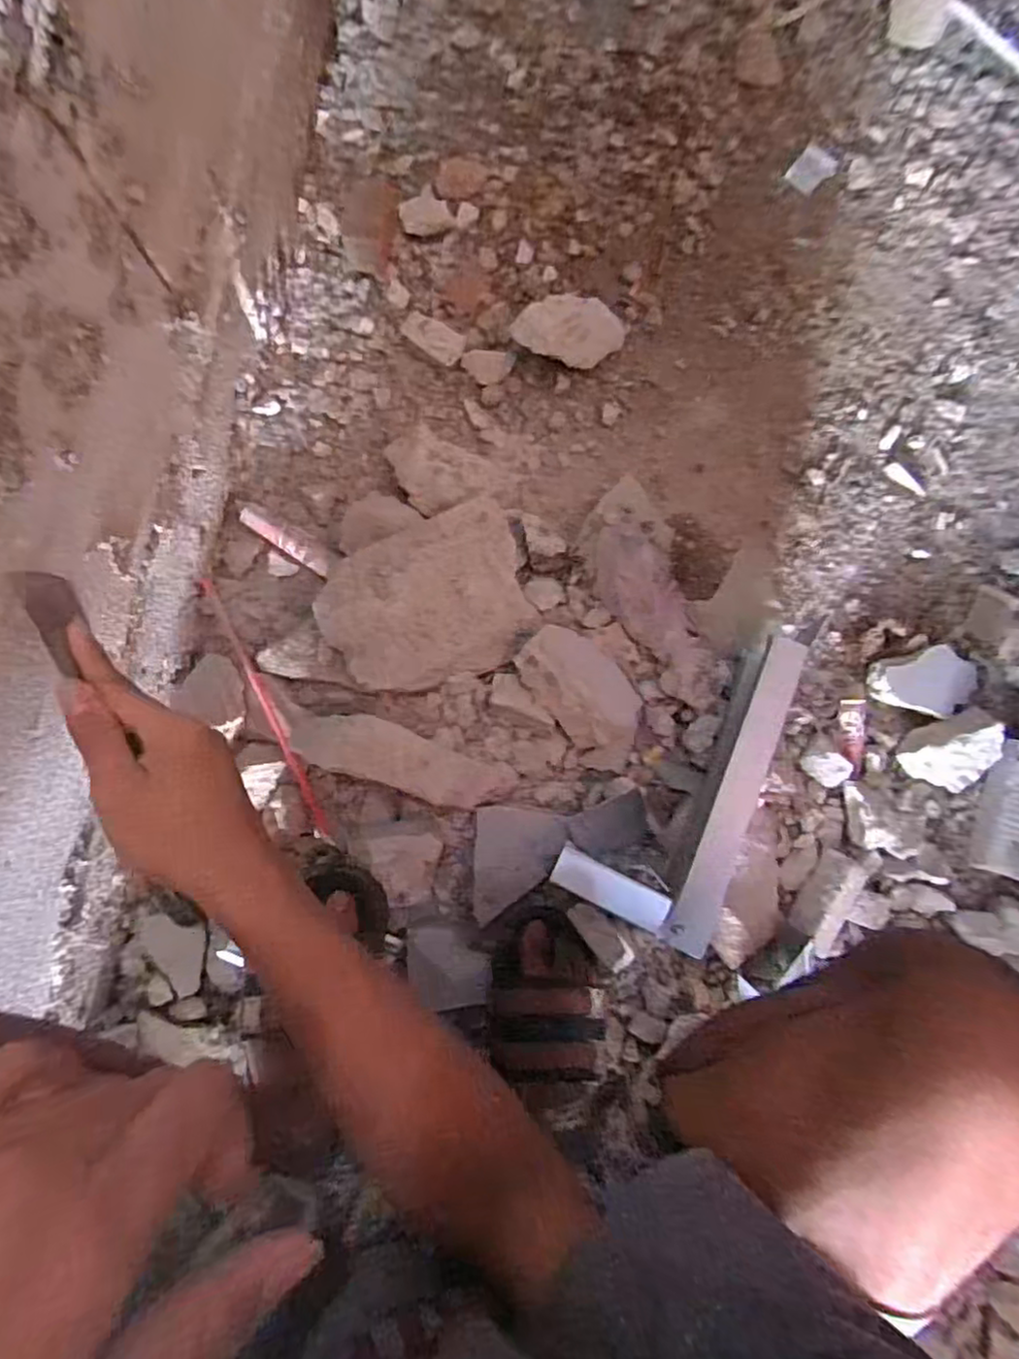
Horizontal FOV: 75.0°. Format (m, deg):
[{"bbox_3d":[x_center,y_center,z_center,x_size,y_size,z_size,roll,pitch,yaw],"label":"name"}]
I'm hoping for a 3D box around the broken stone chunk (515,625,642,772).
[{"bbox_3d":[0.073,0.016,0.633,0.078,0.051,0.149,-38,90,-3],"label":"broken stone chunk"}]

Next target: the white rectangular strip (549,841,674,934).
[{"bbox_3d":[0.088,0.182,0.577,0.102,0.010,0.033,23,87,23],"label":"white rectangular strip"}]

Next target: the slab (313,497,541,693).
[{"bbox_3d":[-0.072,-0.067,0.617,0.194,0.044,0.146,-26,90,-3],"label":"slab"}]

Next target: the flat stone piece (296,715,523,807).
[{"bbox_3d":[-0.094,0.070,0.592,0.206,0.086,0.055,18,88,-2],"label":"flat stone piece"}]

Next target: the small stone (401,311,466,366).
[{"bbox_3d":[-0.079,-0.344,0.673,0.065,0.024,0.030,27,87,-5],"label":"small stone"}]

